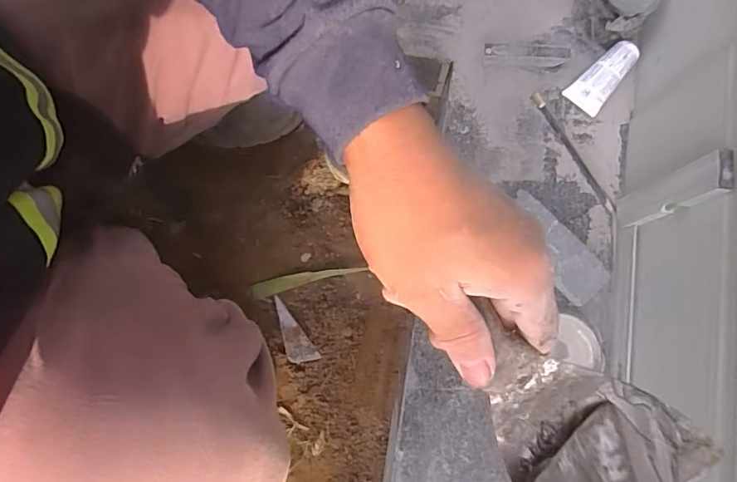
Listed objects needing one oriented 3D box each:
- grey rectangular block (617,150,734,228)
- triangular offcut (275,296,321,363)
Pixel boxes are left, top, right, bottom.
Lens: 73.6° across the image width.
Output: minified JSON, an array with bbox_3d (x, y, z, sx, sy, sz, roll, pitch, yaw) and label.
[{"bbox_3d":[0.283,-0.041,0.475,0.016,0.169,0.034,14,79,4],"label":"grey rectangular block"},{"bbox_3d":[-0.102,0.119,0.628,0.034,0.004,0.091,-37,83,-3],"label":"triangular offcut"}]

